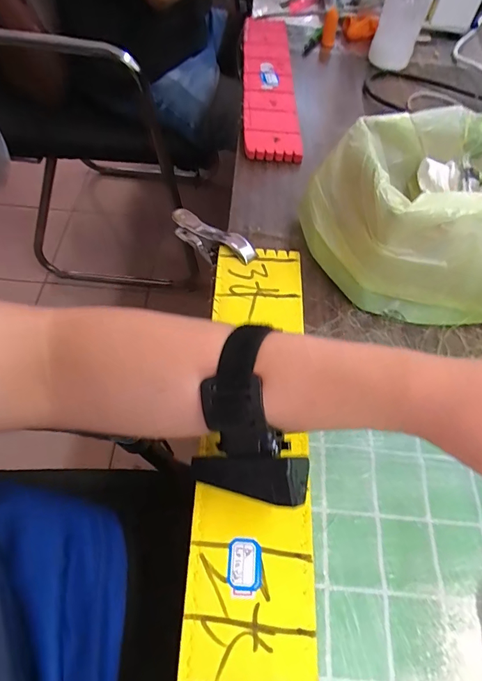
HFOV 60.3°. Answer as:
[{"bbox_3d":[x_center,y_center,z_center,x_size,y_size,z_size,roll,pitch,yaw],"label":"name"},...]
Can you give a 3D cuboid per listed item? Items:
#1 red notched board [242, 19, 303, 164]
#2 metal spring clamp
[{"bbox_3d":[0.039,-0.372,0.594,0.072,0.017,0.353,2,58,-2],"label":"red notched board"},{"bbox_3d":[-0.028,-0.107,0.440,0.118,0.046,0.024,29,59,36],"label":"metal spring clamp"}]

